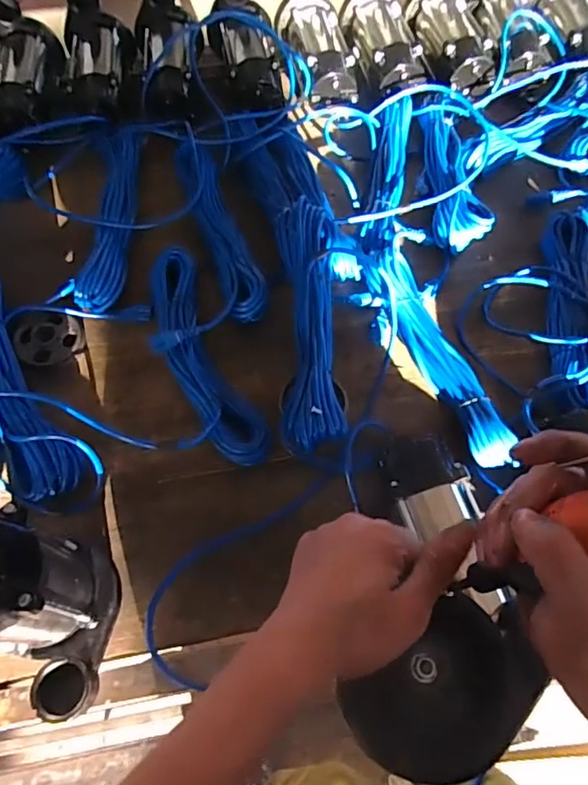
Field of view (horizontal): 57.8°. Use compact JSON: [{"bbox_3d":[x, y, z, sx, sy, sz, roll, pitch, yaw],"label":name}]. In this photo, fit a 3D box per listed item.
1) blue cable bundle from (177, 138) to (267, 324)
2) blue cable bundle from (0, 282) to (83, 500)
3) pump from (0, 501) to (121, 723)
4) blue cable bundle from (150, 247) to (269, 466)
[{"bbox_3d":[-0.112,-0.250,0.805,0.063,0.043,0.343,-17,64,-9],"label":"blue cable bundle"},{"bbox_3d":[-0.359,-0.018,0.676,0.079,0.062,0.335,-28,66,-14],"label":"blue cable bundle"},{"bbox_3d":[-0.228,0.185,0.439,0.097,0.219,0.152,-3,63,-2],"label":"pump"},{"bbox_3d":[-0.128,-0.051,0.710,0.105,0.062,0.338,-21,65,-11],"label":"blue cable bundle"}]

